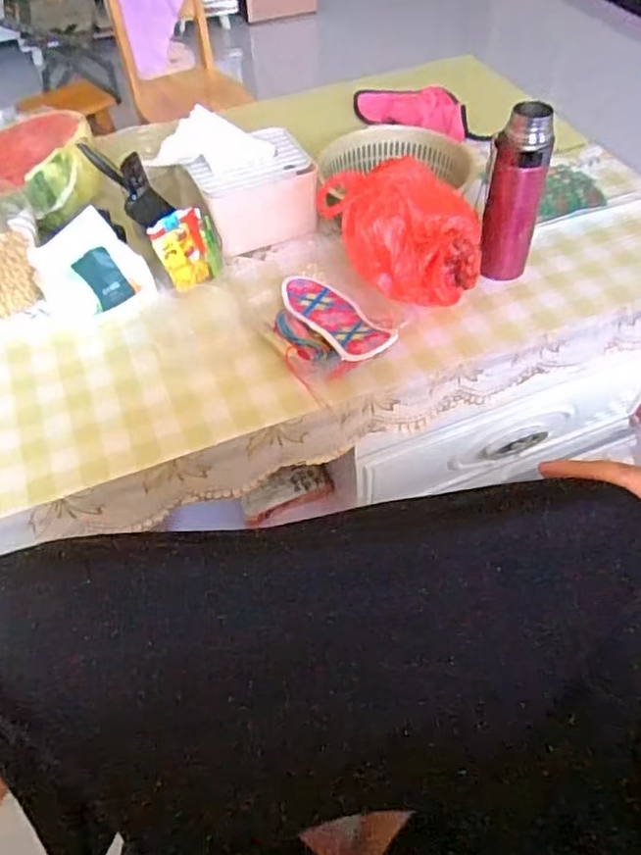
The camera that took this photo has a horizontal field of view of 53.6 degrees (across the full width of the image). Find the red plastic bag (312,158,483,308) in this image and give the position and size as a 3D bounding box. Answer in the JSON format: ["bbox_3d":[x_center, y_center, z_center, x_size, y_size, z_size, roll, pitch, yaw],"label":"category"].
[{"bbox_3d":[0.101,-0.232,0.787,0.182,0.149,0.149,-13,53,-8],"label":"red plastic bag"}]

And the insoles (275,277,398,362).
[{"bbox_3d":[0.008,-0.125,0.781,0.107,0.046,0.233,-20,36,-14],"label":"insoles"}]

